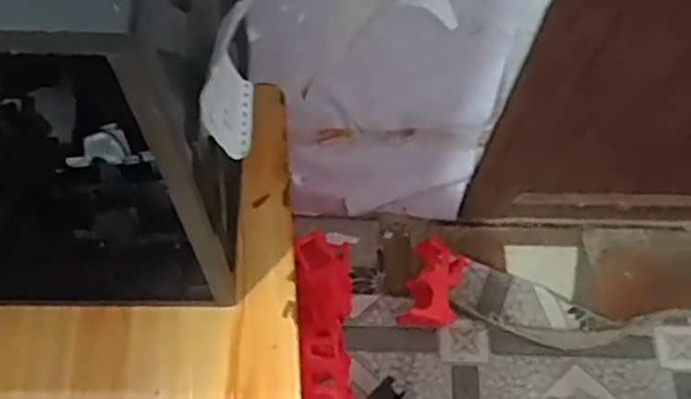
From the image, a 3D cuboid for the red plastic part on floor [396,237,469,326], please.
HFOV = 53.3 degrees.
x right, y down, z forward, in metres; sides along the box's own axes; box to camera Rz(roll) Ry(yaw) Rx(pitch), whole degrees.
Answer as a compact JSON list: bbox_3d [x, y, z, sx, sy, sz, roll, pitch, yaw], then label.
[{"bbox_3d":[0.162,0.154,1.249,0.098,0.081,0.154,15,62,4],"label":"red plastic part on floor"}]

